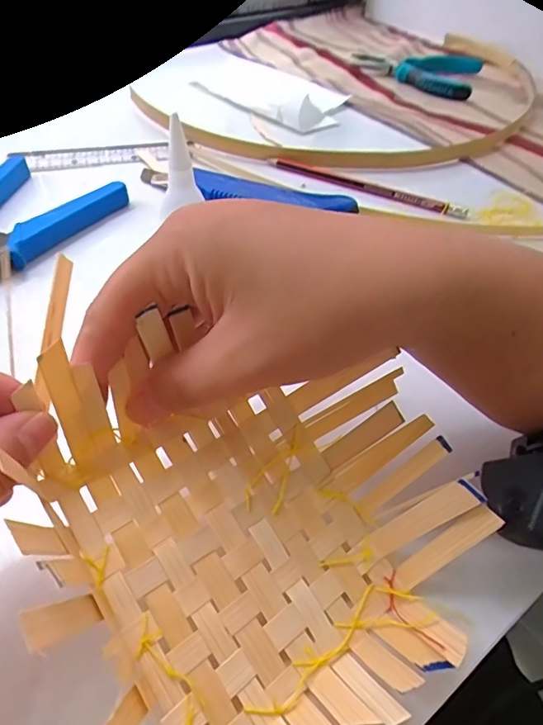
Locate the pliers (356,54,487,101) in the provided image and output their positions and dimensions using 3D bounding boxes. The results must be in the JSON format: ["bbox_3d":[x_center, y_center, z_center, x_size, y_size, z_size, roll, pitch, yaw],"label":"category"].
[{"bbox_3d":[0.175,-0.340,0.560,0.148,0.018,0.095,35,55,24],"label":"pliers"}]

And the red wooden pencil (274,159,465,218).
[{"bbox_3d":[0.074,-0.141,0.390,0.164,0.011,0.014,24,52,17],"label":"red wooden pencil"}]

